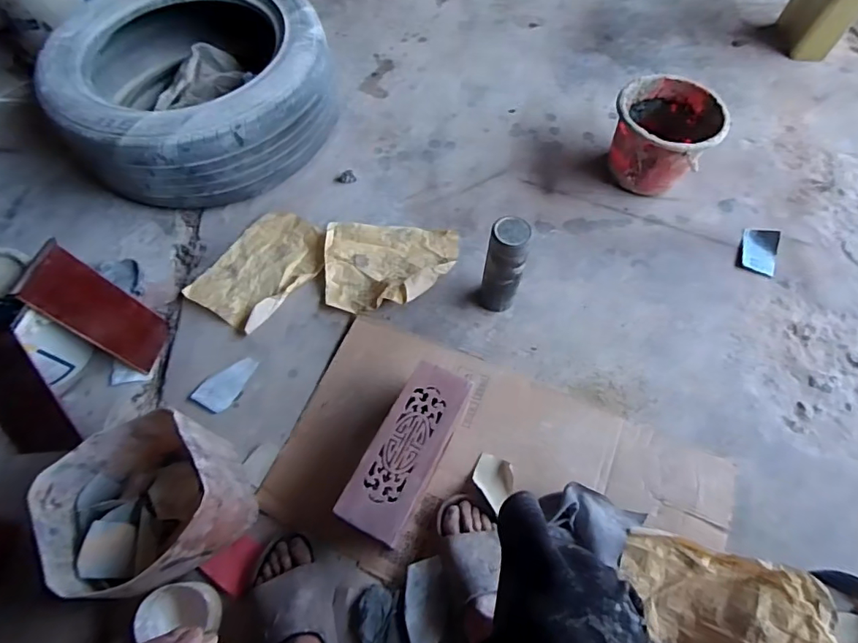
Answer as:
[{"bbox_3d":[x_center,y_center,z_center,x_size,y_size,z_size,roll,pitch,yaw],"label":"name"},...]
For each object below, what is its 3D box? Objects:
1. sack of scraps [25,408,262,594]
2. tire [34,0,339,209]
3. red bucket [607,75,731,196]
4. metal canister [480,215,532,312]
[{"bbox_3d":[-0.395,0.250,0.715,0.220,0.161,0.215,-27,64,-13],"label":"sack of scraps"},{"bbox_3d":[-0.550,-0.561,1.187,0.596,0.240,0.625,-38,67,-18],"label":"tire"},{"bbox_3d":[0.510,-0.404,1.121,0.208,0.170,0.207,-1,62,1],"label":"red bucket"},{"bbox_3d":[0.136,-0.097,0.920,0.068,0.211,0.074,-1,62,1],"label":"metal canister"}]

